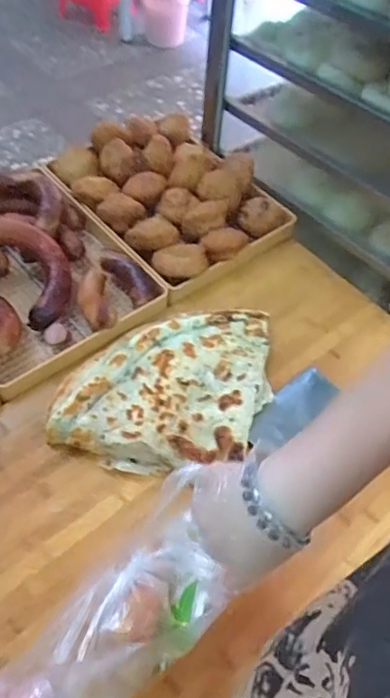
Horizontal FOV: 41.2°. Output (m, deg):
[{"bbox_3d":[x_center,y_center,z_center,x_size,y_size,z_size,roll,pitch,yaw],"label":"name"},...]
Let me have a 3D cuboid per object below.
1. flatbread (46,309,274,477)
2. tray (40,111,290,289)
[{"bbox_3d":[-0.040,0.052,0.733,0.297,0.045,0.265,3,52,-4],"label":"flatbread"},{"bbox_3d":[-0.041,-0.307,0.948,0.320,0.069,0.411,-34,63,-26],"label":"tray"}]

